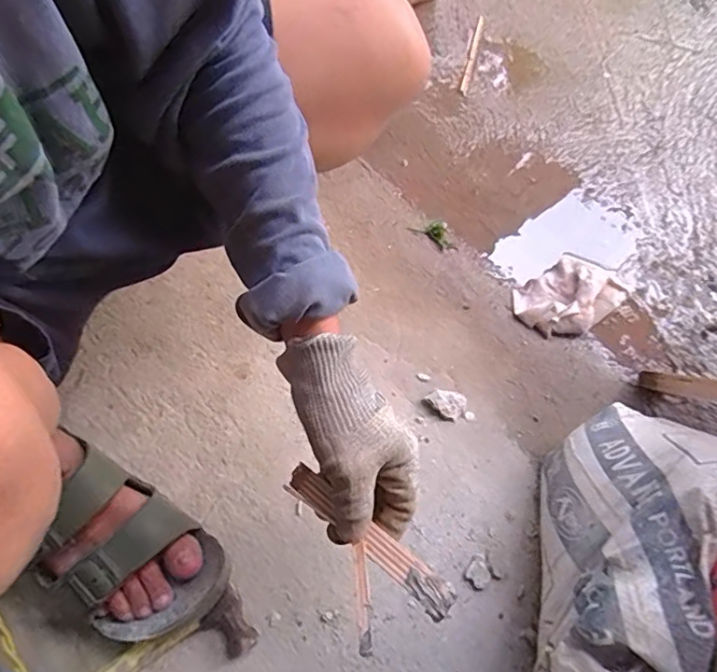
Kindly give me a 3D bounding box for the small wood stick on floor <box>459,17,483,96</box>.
[{"bbox_3d":[0.184,-0.454,0.869,0.012,0.009,0.154,13,72,4],"label":"small wood stick on floor"}]

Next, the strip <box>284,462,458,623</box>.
[{"bbox_3d":[0.005,0.143,0.383,0.142,0.007,0.022,35,75,20],"label":"strip"}]

